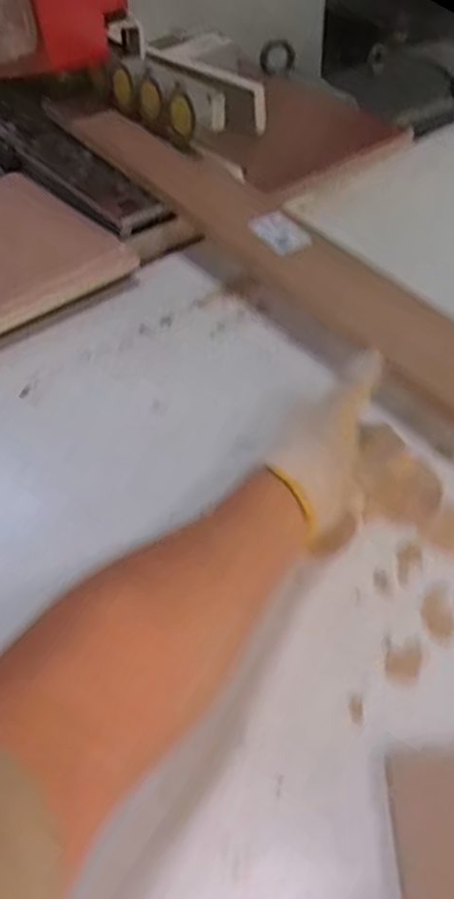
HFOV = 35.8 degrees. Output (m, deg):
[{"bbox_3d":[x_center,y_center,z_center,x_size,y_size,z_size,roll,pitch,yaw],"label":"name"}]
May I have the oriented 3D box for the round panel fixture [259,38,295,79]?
[{"bbox_3d":[0.083,-0.622,1.123,0.064,0.054,0.015,4,27,-32],"label":"round panel fixture"}]

